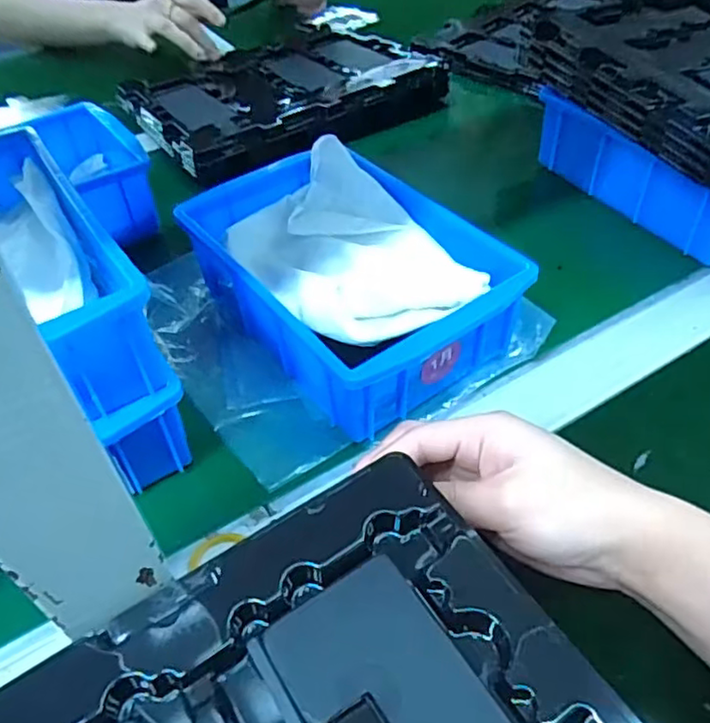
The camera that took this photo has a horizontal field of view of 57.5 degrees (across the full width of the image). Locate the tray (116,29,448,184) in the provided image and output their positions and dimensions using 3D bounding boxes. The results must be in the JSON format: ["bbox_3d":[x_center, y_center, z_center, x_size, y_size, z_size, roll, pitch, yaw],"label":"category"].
[{"bbox_3d":[-0.073,-0.272,0.649,0.270,0.028,0.223,-28,50,-22],"label":"tray"}]

